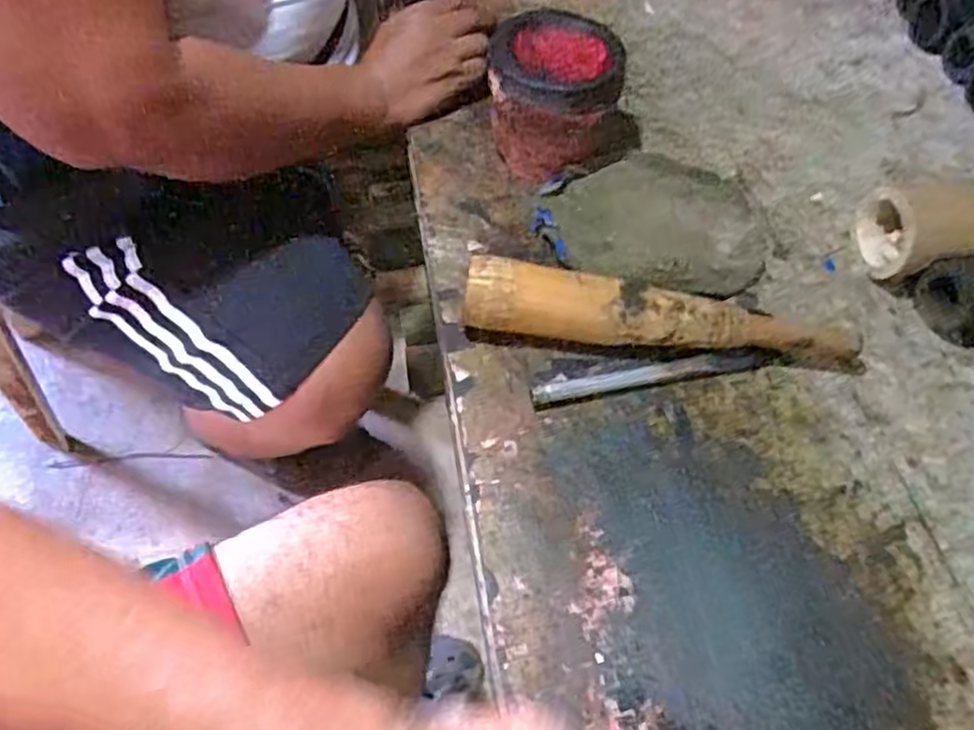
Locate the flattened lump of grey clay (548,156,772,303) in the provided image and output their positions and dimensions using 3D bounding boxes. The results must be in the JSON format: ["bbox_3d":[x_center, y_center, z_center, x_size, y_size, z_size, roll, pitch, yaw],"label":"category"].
[{"bbox_3d":[0.142,-0.110,0.599,0.172,0.027,0.146,-3,56,-6],"label":"flattened lump of grey clay"}]

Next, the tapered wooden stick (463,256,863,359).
[{"bbox_3d":[0.126,-0.035,0.528,0.287,0.053,0.049,3,54,-6],"label":"tapered wooden stick"}]

